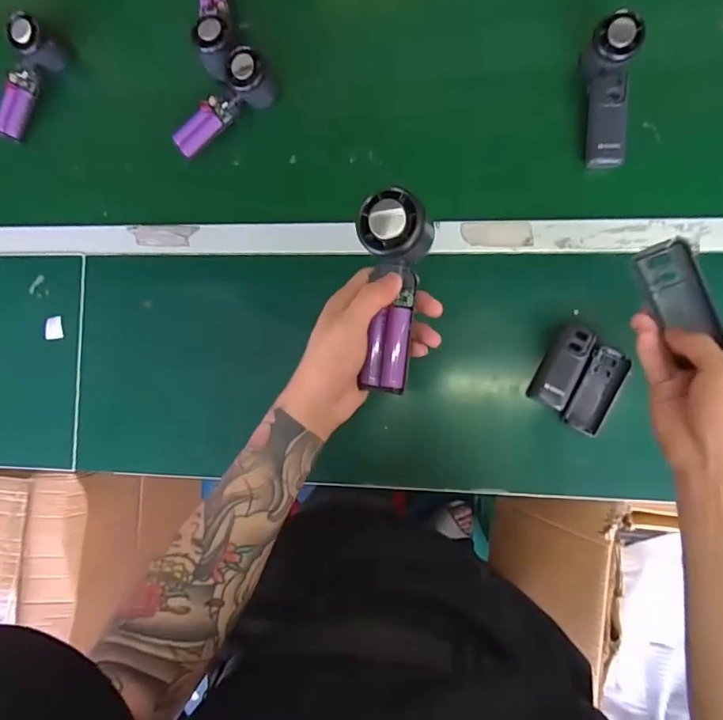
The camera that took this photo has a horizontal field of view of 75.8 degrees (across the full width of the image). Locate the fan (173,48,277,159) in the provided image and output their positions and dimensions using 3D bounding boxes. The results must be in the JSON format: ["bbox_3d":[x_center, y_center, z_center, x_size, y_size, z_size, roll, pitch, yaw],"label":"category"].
[{"bbox_3d":[-0.185,-0.330,0.603,0.151,0.050,0.049,-36,84,4],"label":"fan"}]

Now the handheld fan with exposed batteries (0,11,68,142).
[{"bbox_3d":[-0.468,-0.385,0.641,0.037,0.051,0.155,30,91,7],"label":"handheld fan with exposed batteries"}]

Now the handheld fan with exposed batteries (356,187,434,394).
[{"bbox_3d":[0.026,-0.053,0.385,0.056,0.053,0.157,3,92,7],"label":"handheld fan with exposed batteries"}]

